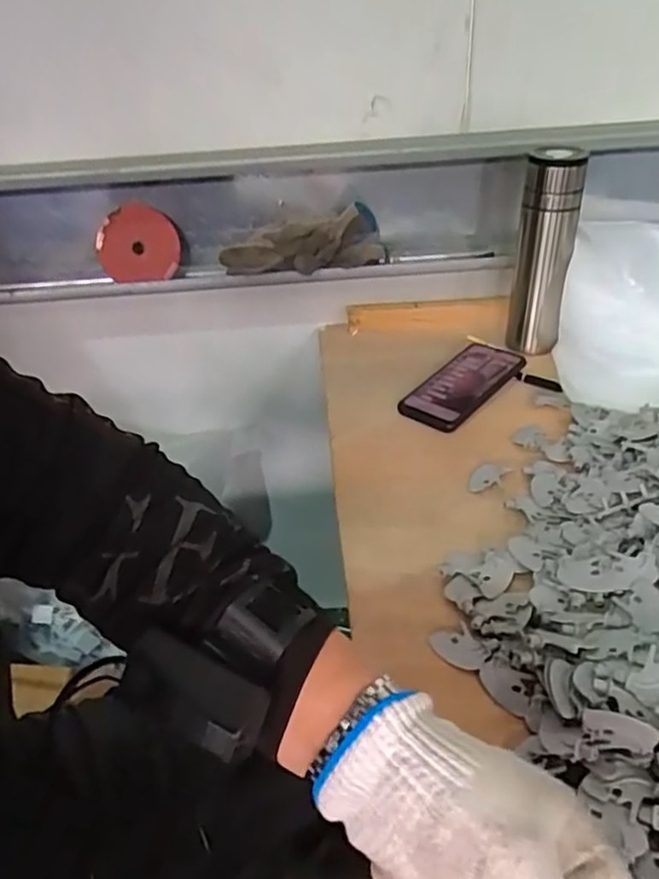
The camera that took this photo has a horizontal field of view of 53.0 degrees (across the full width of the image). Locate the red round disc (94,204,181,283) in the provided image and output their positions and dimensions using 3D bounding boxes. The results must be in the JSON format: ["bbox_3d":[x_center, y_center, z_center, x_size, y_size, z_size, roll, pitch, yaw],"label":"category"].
[{"bbox_3d":[-0.243,-0.245,0.829,0.101,0.090,0.016,-1,18,5],"label":"red round disc"}]

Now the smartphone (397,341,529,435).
[{"bbox_3d":[0.155,-0.066,0.767,0.076,0.014,0.162,29,52,29],"label":"smartphone"}]

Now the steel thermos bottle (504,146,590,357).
[{"bbox_3d":[0.255,-0.218,0.790,0.066,0.226,0.068,8,38,15],"label":"steel thermos bottle"}]

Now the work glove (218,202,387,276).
[{"bbox_3d":[-0.034,-0.250,0.832,0.205,0.070,0.052,-6,36,-3],"label":"work glove"}]

